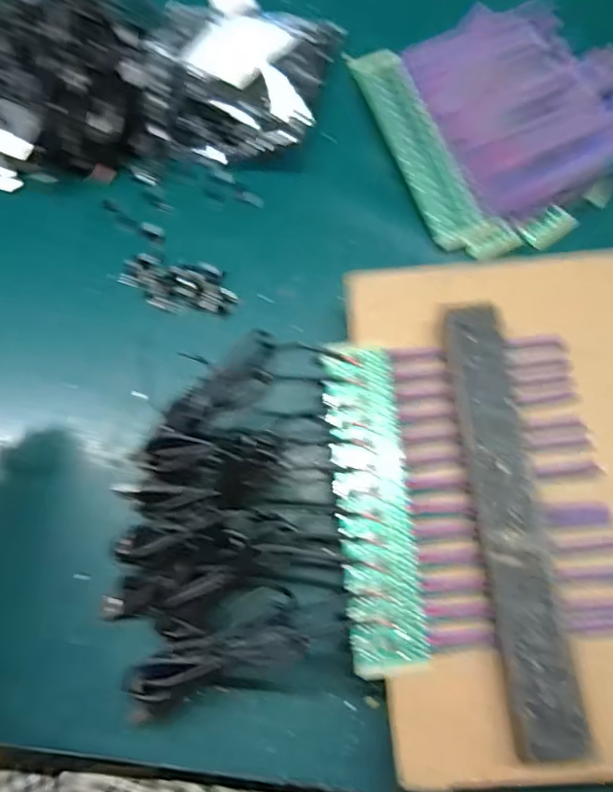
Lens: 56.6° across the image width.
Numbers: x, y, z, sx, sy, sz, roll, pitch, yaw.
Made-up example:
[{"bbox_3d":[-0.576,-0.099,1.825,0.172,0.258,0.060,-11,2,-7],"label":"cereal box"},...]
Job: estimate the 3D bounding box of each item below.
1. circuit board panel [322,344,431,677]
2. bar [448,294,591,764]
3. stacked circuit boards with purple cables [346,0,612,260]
[{"bbox_3d":[0.033,0.048,0.286,0.036,0.004,0.158,-5,68,0],"label":"circuit board panel"},{"bbox_3d":[0.096,0.052,0.272,0.029,0.018,0.204,-4,68,1],"label":"bar"},{"bbox_3d":[0.142,-0.199,0.397,0.181,0.030,0.185,-24,70,-7],"label":"stacked circuit boards with purple cables"}]

